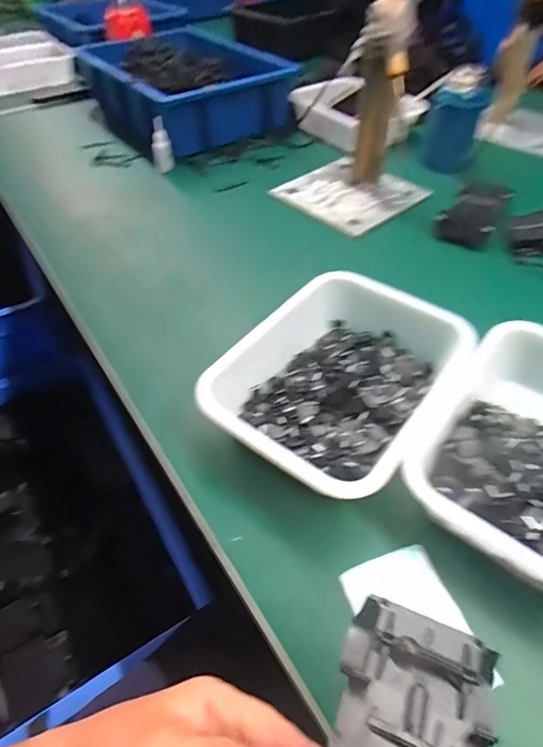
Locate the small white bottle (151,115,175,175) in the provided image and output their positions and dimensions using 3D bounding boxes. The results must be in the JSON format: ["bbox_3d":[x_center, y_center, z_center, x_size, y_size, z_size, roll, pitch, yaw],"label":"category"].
[{"bbox_3d":[-0.198,-0.409,0.812,0.037,0.095,0.031,-10,48,-8],"label":"small white bottle"}]

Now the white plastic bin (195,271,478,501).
[{"bbox_3d":[0.073,0.003,0.452,0.186,0.064,0.250,29,54,25],"label":"white plastic bin"}]

